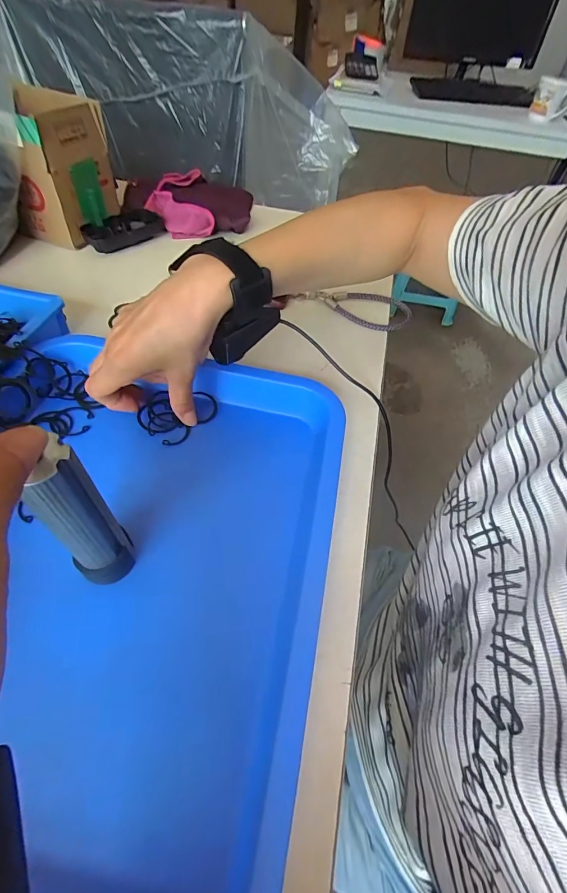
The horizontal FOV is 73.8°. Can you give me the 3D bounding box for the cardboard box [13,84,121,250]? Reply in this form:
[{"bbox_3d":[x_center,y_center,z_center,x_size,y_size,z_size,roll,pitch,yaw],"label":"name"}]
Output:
[{"bbox_3d":[-0.298,-0.366,0.508,0.089,0.143,0.118,20,54,9],"label":"cardboard box"}]

